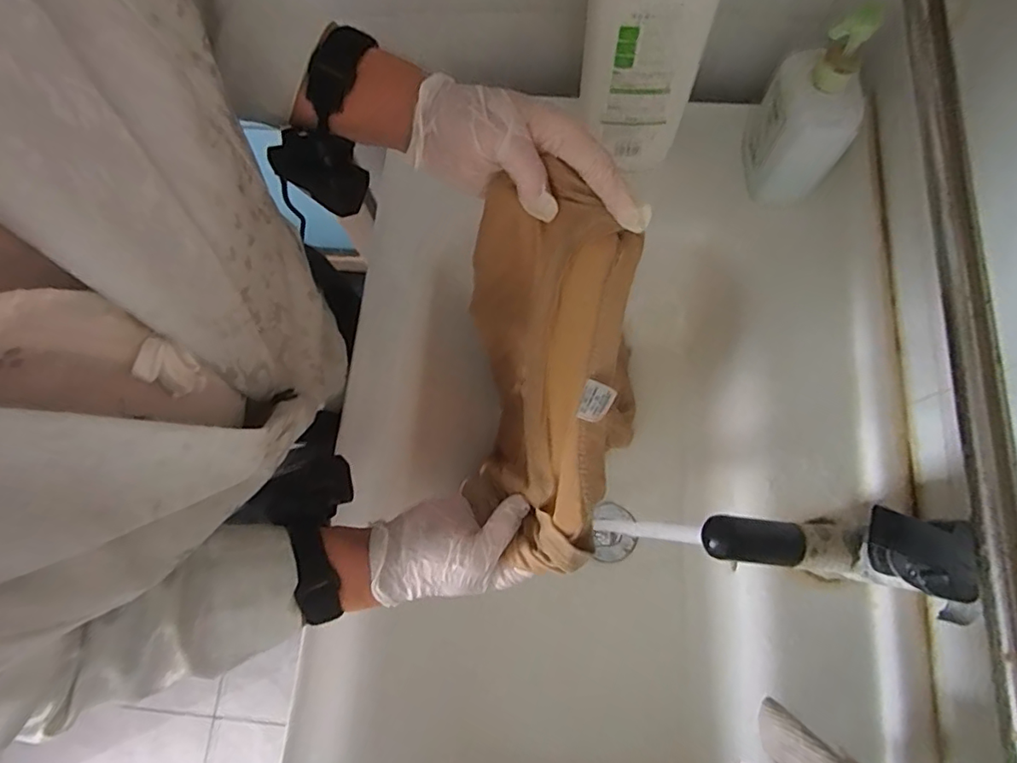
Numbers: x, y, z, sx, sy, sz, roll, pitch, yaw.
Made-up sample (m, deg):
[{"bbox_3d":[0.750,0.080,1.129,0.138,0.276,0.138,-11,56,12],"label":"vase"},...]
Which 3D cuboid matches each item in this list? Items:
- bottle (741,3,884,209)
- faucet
[{"bbox_3d":[0.256,-0.232,0.470,0.059,0.159,0.089,1,75,4],"label":"bottle"},{"bbox_3d":[0.190,0.098,0.324,0.130,0.099,0.038,6,75,5],"label":"faucet"}]

